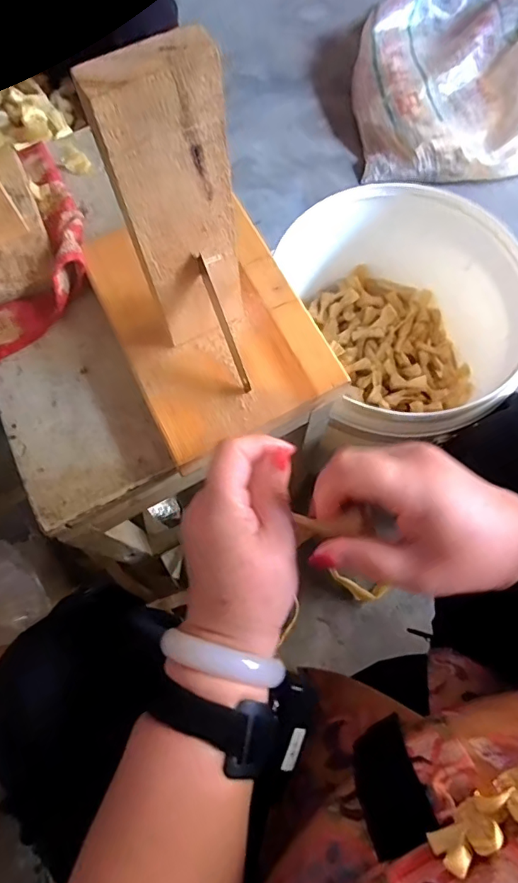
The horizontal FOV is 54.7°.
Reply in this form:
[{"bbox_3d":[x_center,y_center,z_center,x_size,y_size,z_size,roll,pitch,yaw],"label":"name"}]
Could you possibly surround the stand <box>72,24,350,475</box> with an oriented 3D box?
[{"bbox_3d":[-0.037,-0.122,0.296,0.137,0.197,0.194,-25,74,-8],"label":"stand"}]

